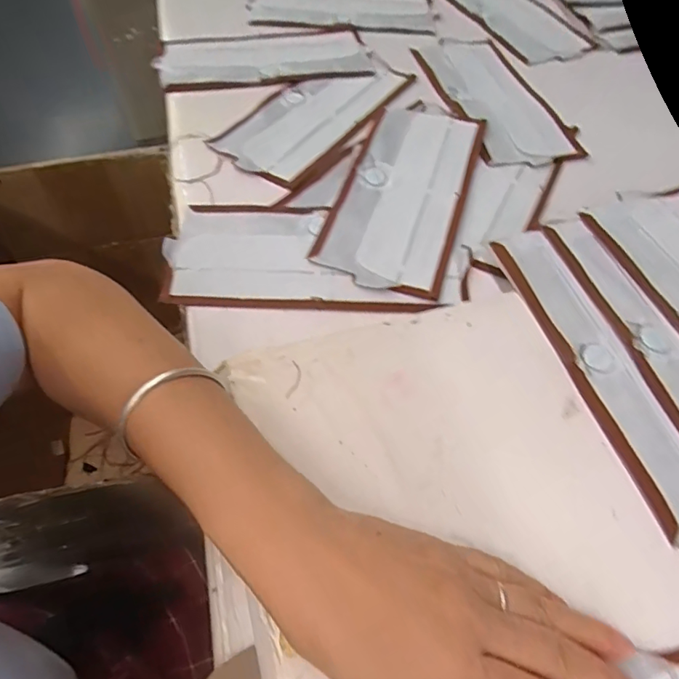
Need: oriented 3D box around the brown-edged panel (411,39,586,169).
[{"bbox_3d":[0.166,-0.265,0.545,0.107,0.006,0.229,-12,56,-8],"label":"brown-edged panel"}]

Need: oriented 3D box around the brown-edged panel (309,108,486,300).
[{"bbox_3d":[0.061,-0.139,0.454,0.107,0.006,0.233,15,57,10],"label":"brown-edged panel"}]

